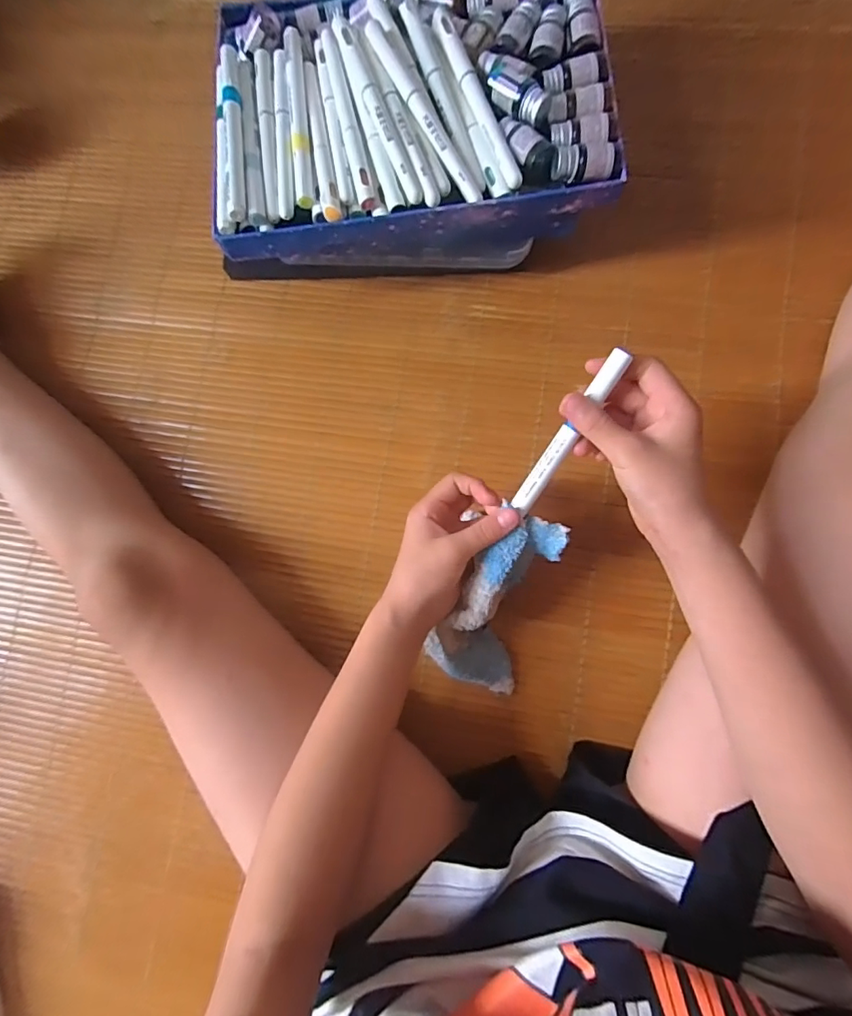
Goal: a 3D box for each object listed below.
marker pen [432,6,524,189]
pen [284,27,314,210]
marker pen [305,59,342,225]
[{"bbox_3d":[0.033,-0.267,0.317,0.013,0.009,0.128,-22,81,2],"label":"marker pen"},{"bbox_3d":[-0.087,-0.269,0.334,0.012,0.008,0.134,-7,82,5],"label":"pen"},{"bbox_3d":[-0.073,-0.253,0.330,0.013,0.010,0.124,-12,81,4],"label":"marker pen"}]

